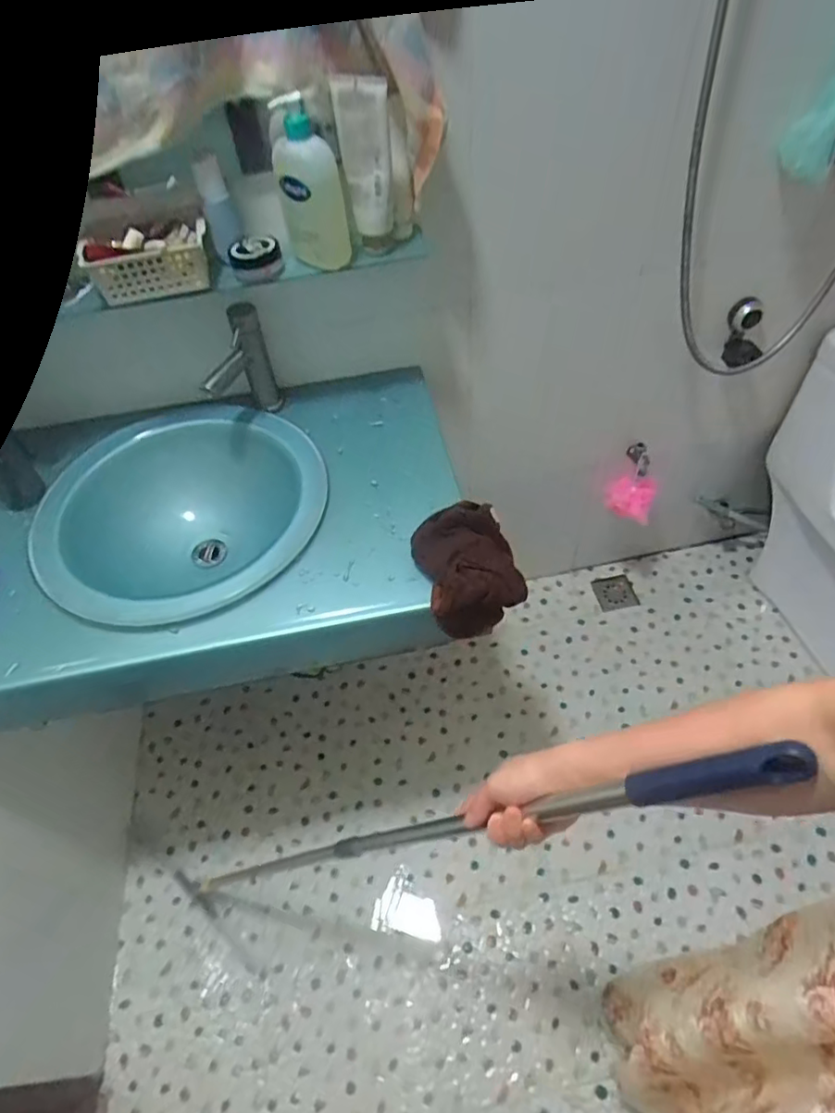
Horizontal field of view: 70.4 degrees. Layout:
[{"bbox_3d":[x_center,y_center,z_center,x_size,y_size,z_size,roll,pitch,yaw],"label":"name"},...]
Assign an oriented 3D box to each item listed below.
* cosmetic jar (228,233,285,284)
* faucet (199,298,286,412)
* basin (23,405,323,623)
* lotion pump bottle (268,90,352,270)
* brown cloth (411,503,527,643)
[{"bbox_3d":[-0.212,-0.390,0.779,0.066,0.041,0.058,-18,53,-9],"label":"cosmetic jar"},{"bbox_3d":[-0.269,-0.279,0.906,0.037,0.171,0.133,18,55,18],"label":"faucet"},{"bbox_3d":[-0.351,-0.051,0.930,0.421,0.143,0.392,-2,51,3],"label":"basin"},{"bbox_3d":[-0.131,-0.447,0.720,0.077,0.173,0.043,26,58,22],"label":"lotion pump bottle"},{"bbox_3d":[0.064,0.007,0.797,0.127,0.065,0.186,-16,52,-8],"label":"brown cloth"}]

